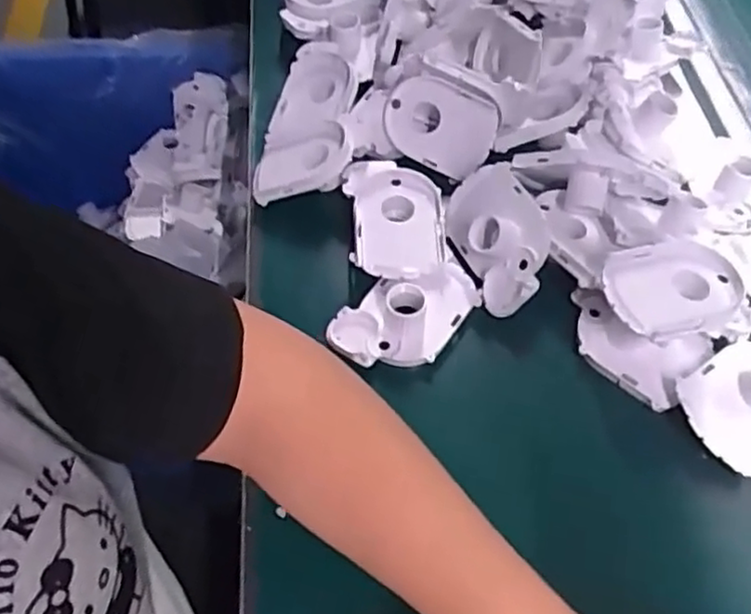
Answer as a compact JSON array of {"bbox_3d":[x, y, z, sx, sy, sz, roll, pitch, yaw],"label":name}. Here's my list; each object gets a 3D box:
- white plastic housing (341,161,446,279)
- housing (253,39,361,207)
[{"bbox_3d":[0.014,-0.065,0.509,0.068,0.024,0.098,-5,57,-4],"label":"white plastic housing"},{"bbox_3d":[-0.055,-0.149,0.559,0.073,0.037,0.155,2,56,1],"label":"housing"}]

